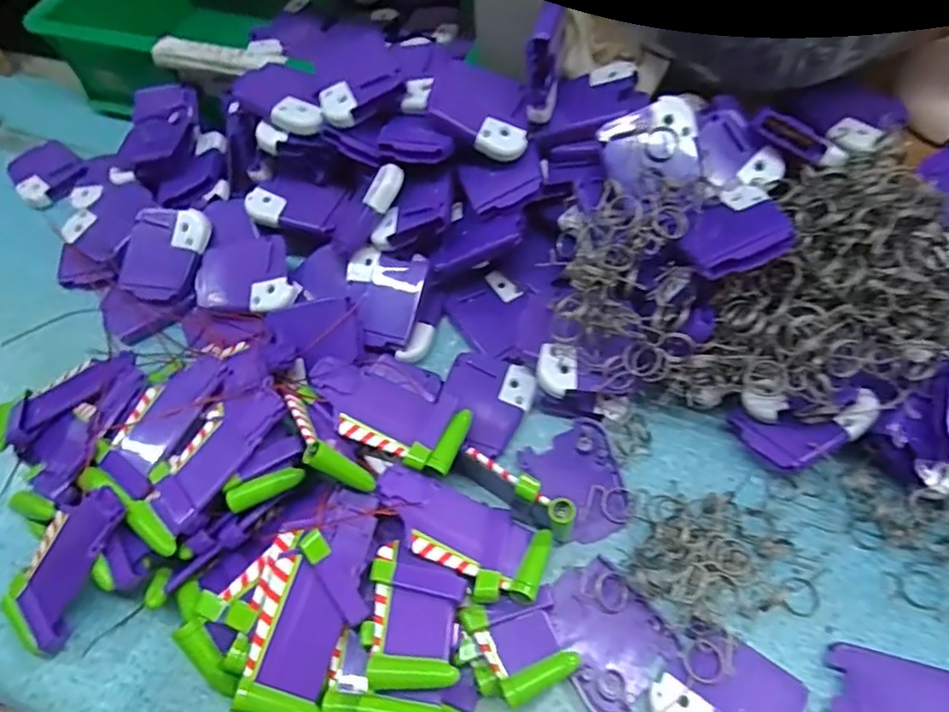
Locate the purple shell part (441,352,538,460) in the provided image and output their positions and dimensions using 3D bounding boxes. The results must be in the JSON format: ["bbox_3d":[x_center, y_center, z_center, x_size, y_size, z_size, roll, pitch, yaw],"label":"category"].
[{"bbox_3d":[0.006,0.027,0.345,0.050,0.009,0.056,15,64,12],"label":"purple shell part"}]

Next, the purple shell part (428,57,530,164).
[{"bbox_3d":[0.004,-0.144,0.348,0.062,0.013,0.047,26,78,-3],"label":"purple shell part"}]

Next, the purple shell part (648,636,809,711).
[{"bbox_3d":[0.116,0.156,0.268,0.062,0.009,0.048,21,65,15],"label":"purple shell part"}]

